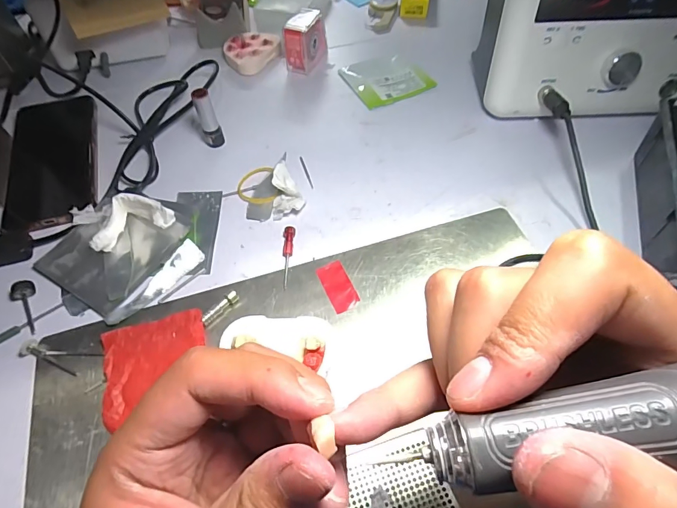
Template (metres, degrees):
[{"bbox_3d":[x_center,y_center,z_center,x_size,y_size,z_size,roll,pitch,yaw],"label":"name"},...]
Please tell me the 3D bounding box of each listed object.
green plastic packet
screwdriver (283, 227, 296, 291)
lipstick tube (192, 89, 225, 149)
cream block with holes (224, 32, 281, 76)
[{"bbox_3d":[0.055,-0.208,0.474,0.086,0.006,0.086,-24,60,-14],"label":"green plastic packet"},{"bbox_3d":[-0.043,0.002,0.338,0.010,0.007,0.057,0,58,0],"label":"screwdriver"},{"bbox_3d":[-0.128,-0.133,0.397,0.018,0.057,0.013,-18,59,-11],"label":"lipstick tube"},{"bbox_3d":[-0.104,-0.247,0.494,0.067,0.017,0.061,-10,58,-6],"label":"cream block with holes"}]

